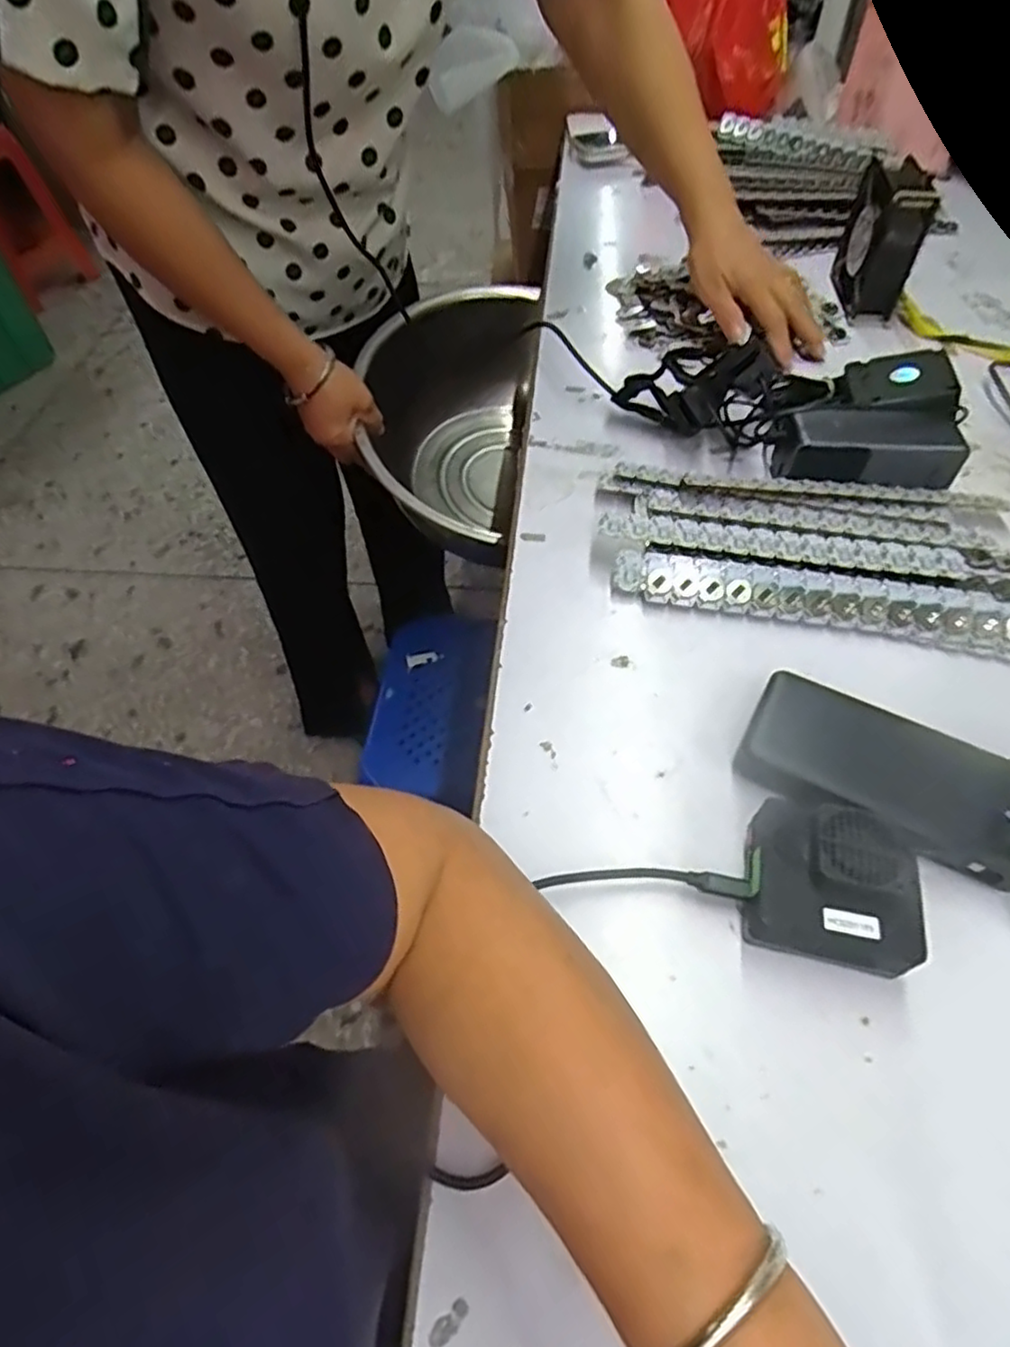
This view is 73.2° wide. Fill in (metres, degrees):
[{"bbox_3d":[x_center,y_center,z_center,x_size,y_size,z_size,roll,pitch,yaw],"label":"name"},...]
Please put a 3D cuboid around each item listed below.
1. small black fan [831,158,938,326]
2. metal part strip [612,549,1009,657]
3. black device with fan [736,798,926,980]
[{"bbox_3d":[0.396,-0.460,0.719,0.046,0.124,0.130,5,53,5],"label":"small black fan"},{"bbox_3d":[0.223,-0.051,0.479,0.286,0.023,0.040,9,53,8],"label":"metal part strip"},{"bbox_3d":[0.165,0.107,0.348,0.075,0.047,0.074,9,54,9],"label":"black device with fan"}]

